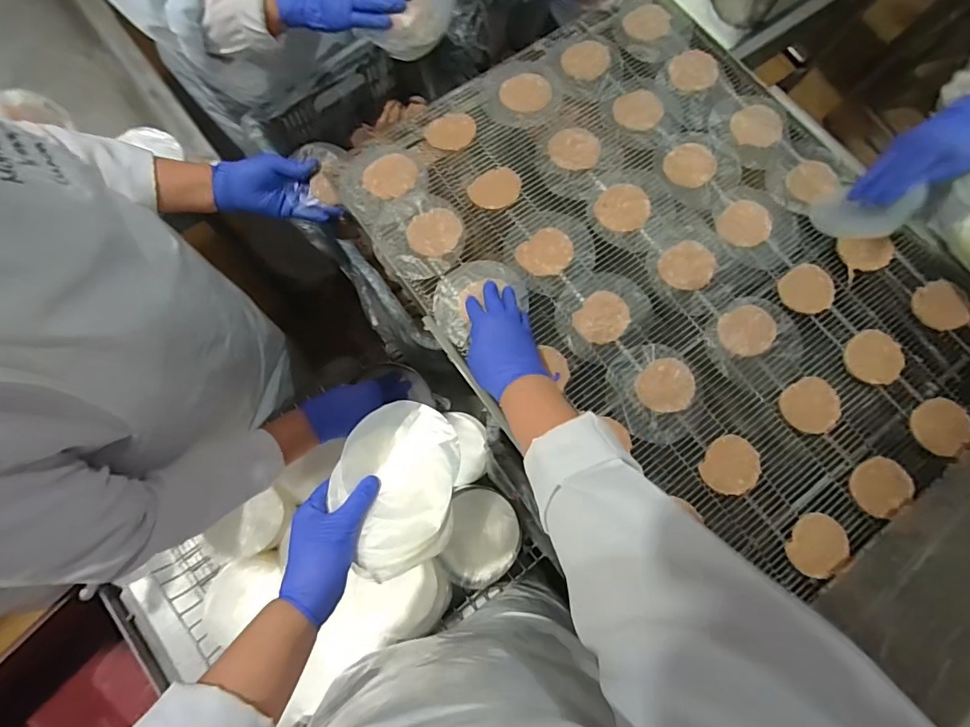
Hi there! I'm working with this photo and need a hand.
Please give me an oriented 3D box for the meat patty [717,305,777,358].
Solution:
[{"bbox_3d":[0.334,-0.042,0.599,0.074,0.006,0.064,-24,77,-8],"label":"meat patty"}]

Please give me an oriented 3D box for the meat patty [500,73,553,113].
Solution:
[{"bbox_3d":[0.060,-0.395,0.687,0.071,0.004,0.073,0,75,-1],"label":"meat patty"}]

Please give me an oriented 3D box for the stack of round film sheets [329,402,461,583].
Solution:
[{"bbox_3d":[-0.089,0.124,0.473,0.117,0.028,0.164,4,75,-1],"label":"stack of round film sheets"}]

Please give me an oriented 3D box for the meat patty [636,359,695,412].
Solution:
[{"bbox_3d":[0.223,0.028,0.578,0.071,0.006,0.063,-38,79,-11],"label":"meat patty"}]

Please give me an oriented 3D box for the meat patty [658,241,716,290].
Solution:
[{"bbox_3d":[0.266,-0.127,0.620,0.067,0.010,0.069,0,75,-1],"label":"meat patty"}]

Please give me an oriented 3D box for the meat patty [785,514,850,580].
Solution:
[{"bbox_3d":[0.375,0.204,0.530,0.051,0.014,0.068,38,77,8],"label":"meat patty"}]

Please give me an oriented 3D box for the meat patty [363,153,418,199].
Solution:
[{"bbox_3d":[-0.129,-0.259,0.649,0.067,0.005,0.071,0,75,-1],"label":"meat patty"}]

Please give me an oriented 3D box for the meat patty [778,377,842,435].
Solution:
[{"bbox_3d":[0.398,0.052,0.573,0.069,0.007,0.064,0,75,-1],"label":"meat patty"}]

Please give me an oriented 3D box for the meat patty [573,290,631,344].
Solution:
[{"bbox_3d":[0.151,-0.058,0.601,0.062,0.008,0.072,36,77,8],"label":"meat patty"}]

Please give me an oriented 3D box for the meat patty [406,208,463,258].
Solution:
[{"bbox_3d":[-0.066,-0.176,0.627,0.066,0.004,0.070,0,75,-1],"label":"meat patty"}]

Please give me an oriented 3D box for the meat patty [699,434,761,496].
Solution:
[{"bbox_3d":[0.290,0.120,0.553,0.061,0.009,0.067,0,75,-1],"label":"meat patty"}]

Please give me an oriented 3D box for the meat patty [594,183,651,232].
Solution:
[{"bbox_3d":[0.187,-0.211,0.641,0.069,0.009,0.072,0,75,-1],"label":"meat patty"}]

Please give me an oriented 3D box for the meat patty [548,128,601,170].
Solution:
[{"bbox_3d":[0.127,-0.304,0.667,0.070,0.006,0.063,8,75,1],"label":"meat patty"}]

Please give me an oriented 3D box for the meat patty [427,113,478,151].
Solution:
[{"bbox_3d":[-0.048,-0.332,0.673,0.063,0.008,0.071,31,76,7],"label":"meat patty"}]

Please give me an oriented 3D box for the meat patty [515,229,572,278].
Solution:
[{"bbox_3d":[0.081,-0.146,0.623,0.069,0.009,0.062,-37,79,-11],"label":"meat patty"}]

